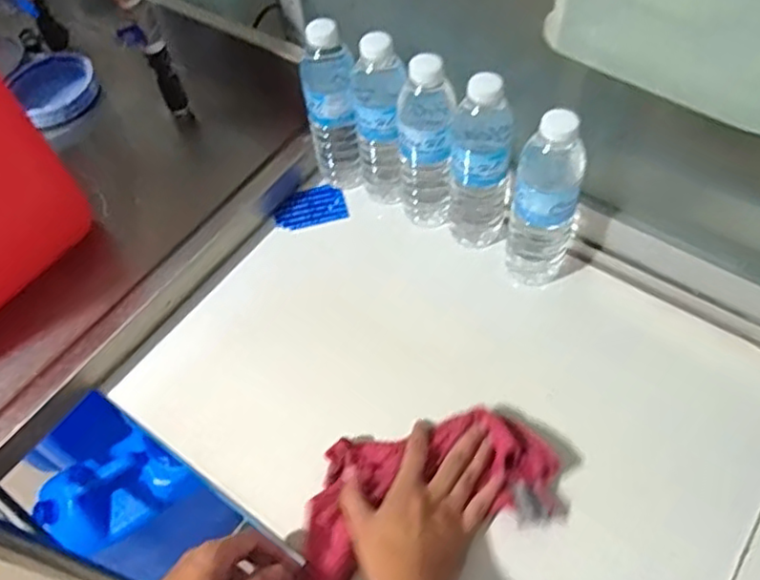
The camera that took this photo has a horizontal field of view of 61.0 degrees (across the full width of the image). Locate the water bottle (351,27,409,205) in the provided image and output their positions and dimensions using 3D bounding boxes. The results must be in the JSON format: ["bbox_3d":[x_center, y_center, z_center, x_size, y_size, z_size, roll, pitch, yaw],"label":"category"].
[{"bbox_3d":[0.001,-0.179,0.708,0.054,0.204,0.058,-8,56,-1],"label":"water bottle"}]

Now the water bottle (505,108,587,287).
[{"bbox_3d":[0.162,-0.085,0.636,0.070,0.206,0.063,16,59,14],"label":"water bottle"}]

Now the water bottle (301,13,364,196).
[{"bbox_3d":[-0.055,-0.200,0.727,0.060,0.205,0.055,-11,56,-3],"label":"water bottle"}]

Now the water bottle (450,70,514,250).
[{"bbox_3d":[0.103,-0.129,0.672,0.062,0.205,0.057,-5,56,1],"label":"water bottle"}]

